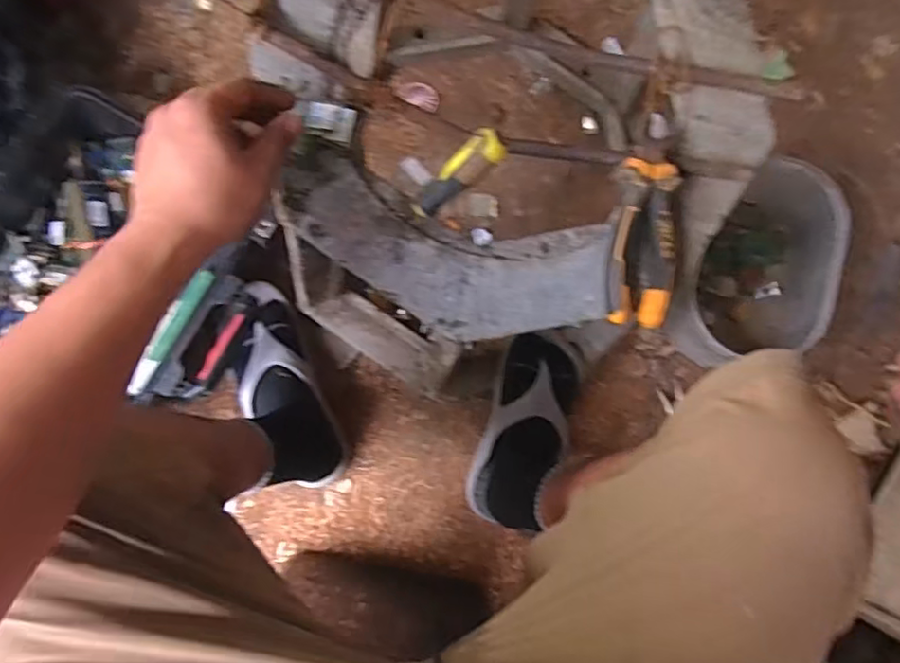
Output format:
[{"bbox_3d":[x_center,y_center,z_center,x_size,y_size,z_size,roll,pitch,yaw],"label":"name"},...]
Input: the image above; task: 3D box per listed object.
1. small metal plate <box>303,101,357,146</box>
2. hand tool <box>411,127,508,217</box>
[{"bbox_3d":[-0.090,-0.158,0.456,0.036,0.010,0.027,9,86,-1],"label":"small metal plate"},{"bbox_3d":[0.005,-0.111,0.434,0.020,0.085,0.022,-29,87,-44],"label":"hand tool"}]

